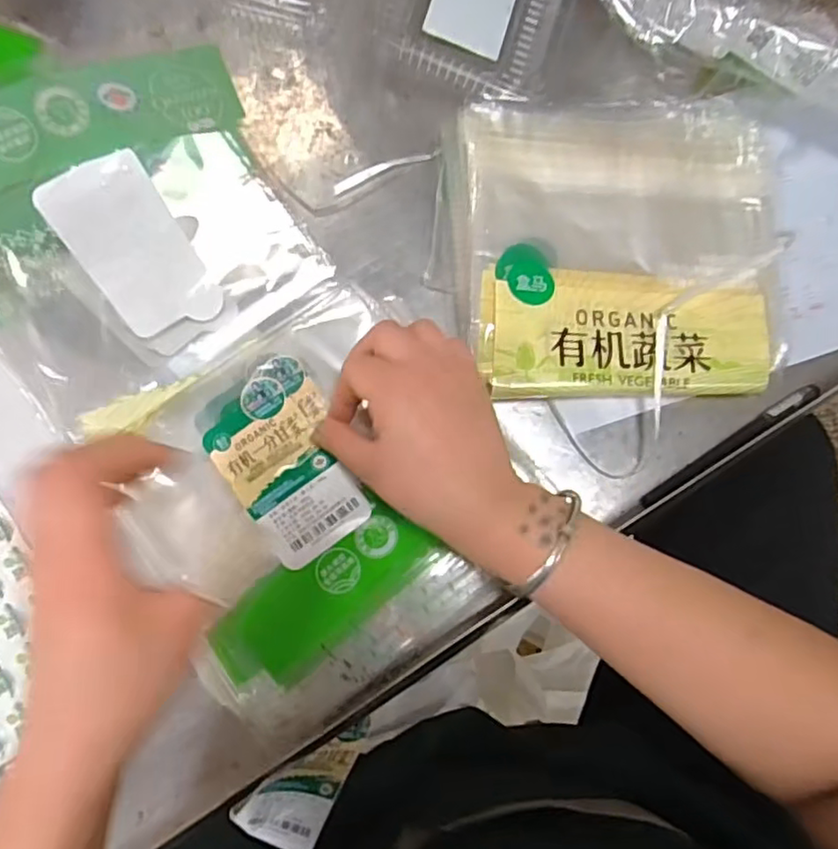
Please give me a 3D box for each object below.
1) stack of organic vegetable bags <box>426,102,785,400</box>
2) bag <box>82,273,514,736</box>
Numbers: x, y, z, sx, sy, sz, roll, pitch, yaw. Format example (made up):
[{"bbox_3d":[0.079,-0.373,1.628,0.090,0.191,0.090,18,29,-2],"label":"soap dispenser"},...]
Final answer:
[{"bbox_3d":[0.126,-0.124,0.430,0.221,0.019,0.210,-1,76,-2],"label":"stack of organic vegetable bags"},{"bbox_3d":[-0.068,0.041,0.389,0.195,0.034,0.224,-30,79,-8],"label":"bag"}]

